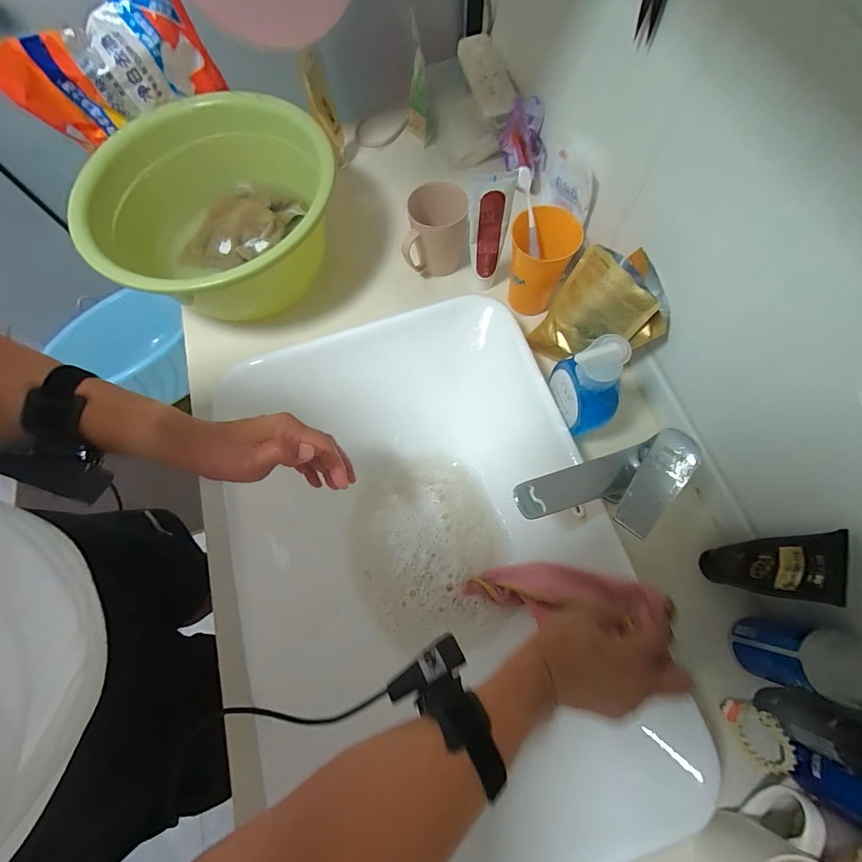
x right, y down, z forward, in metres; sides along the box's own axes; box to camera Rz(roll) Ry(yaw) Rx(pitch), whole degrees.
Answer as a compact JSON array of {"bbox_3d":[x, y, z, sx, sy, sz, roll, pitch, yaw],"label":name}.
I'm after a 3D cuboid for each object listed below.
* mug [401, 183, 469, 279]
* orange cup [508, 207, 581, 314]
[{"bbox_3d":[0.010,-0.279,0.564,0.086,0.106,0.073,9,71,5],"label":"mug"},{"bbox_3d":[0.143,-0.220,0.531,0.080,0.120,0.076,-1,70,2],"label":"orange cup"}]

